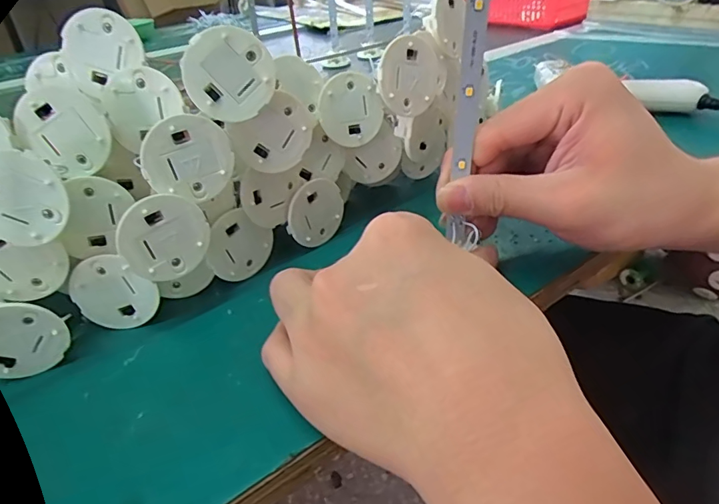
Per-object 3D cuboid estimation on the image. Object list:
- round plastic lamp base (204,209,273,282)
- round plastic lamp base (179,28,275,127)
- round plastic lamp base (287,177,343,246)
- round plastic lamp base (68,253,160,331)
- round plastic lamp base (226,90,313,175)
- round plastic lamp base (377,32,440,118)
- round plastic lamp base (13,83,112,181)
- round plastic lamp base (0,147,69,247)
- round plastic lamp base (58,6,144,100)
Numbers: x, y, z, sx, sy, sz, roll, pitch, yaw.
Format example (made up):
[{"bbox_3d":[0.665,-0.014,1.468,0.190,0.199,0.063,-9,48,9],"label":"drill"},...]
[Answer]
[{"bbox_3d":[-0.062,-0.003,0.251,0.035,0.038,0.006,-32,43,-33],"label":"round plastic lamp base"},{"bbox_3d":[-0.057,-0.078,0.210,0.037,0.037,0.004,-38,25,1],"label":"round plastic lamp base"},{"bbox_3d":[-0.025,-0.021,0.272,0.008,0.038,0.036,25,45,36],"label":"round plastic lamp base"},{"bbox_3d":[-0.115,0.020,0.226,0.037,0.038,0.004,-20,26,4],"label":"round plastic lamp base"},{"bbox_3d":[-0.041,-0.053,0.232,0.039,0.041,0.005,-26,40,-27],"label":"round plastic lamp base"},{"bbox_3d":[0.026,-0.091,0.245,0.004,0.038,0.040,22,83,51],"label":"round plastic lamp base"},{"bbox_3d":[-0.126,-0.053,0.206,0.035,0.038,0.004,-44,17,14],"label":"round plastic lamp base"},{"bbox_3d":[-0.136,-0.021,0.190,0.038,0.037,0.004,-36,18,10],"label":"round plastic lamp base"},{"bbox_3d":[-0.122,-0.096,0.223,0.038,0.034,0.005,-35,9,12],"label":"round plastic lamp base"}]

